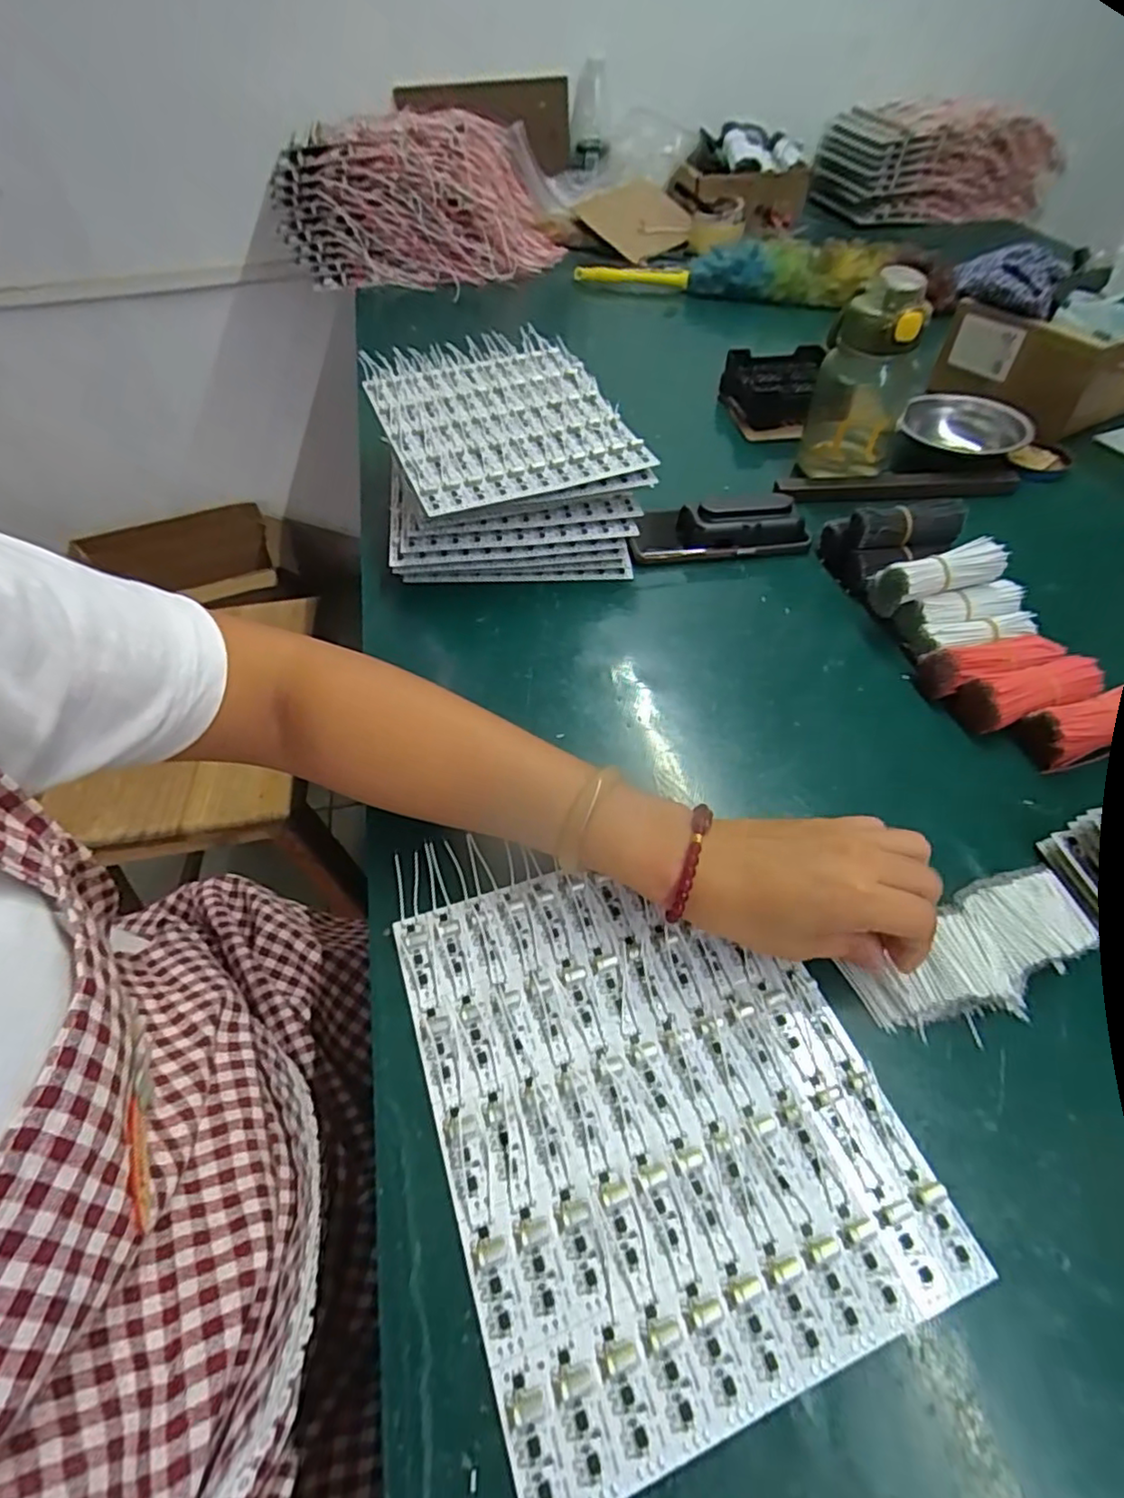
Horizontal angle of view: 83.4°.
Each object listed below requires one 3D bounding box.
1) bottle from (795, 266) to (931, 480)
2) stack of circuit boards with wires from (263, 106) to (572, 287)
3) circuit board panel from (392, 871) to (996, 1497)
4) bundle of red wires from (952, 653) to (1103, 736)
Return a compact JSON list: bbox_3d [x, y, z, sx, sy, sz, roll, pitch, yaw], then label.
[{"bbox_3d":[0.294,-0.354,0.605,0.091,0.167,0.110,17,54,14],"label":"bottle"},{"bbox_3d":[-0.229,-0.875,1.015,0.427,0.179,0.144,1,51,2],"label":"stack of circuit boards with wires"},{"bbox_3d":[0.041,0.157,0.297,0.194,0.008,0.225,-17,53,-12],"label":"circuit board panel"},{"bbox_3d":[0.322,-0.036,0.436,0.087,0.035,0.033,-9,52,-7],"label":"bundle of red wires"}]

